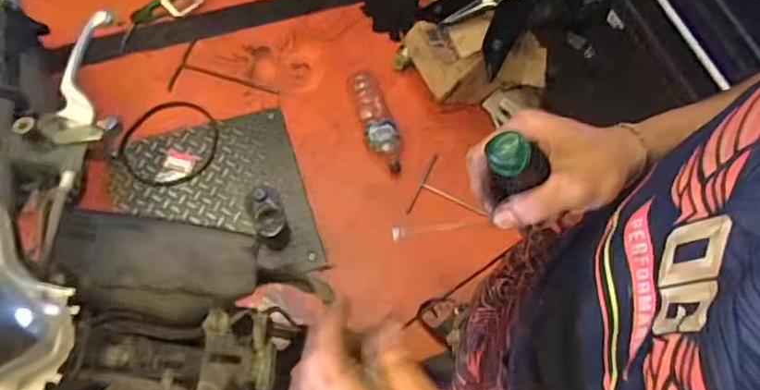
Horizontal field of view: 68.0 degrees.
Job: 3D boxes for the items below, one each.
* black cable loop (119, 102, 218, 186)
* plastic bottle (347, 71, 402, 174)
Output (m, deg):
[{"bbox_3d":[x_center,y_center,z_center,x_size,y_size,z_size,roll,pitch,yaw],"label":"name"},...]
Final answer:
[{"bbox_3d":[-0.579,-0.145,1.574,0.245,0.029,0.267,1,69,-3],"label":"black cable loop"},{"bbox_3d":[-0.012,-0.214,1.602,0.102,0.078,0.341,-22,72,-11],"label":"plastic bottle"}]

